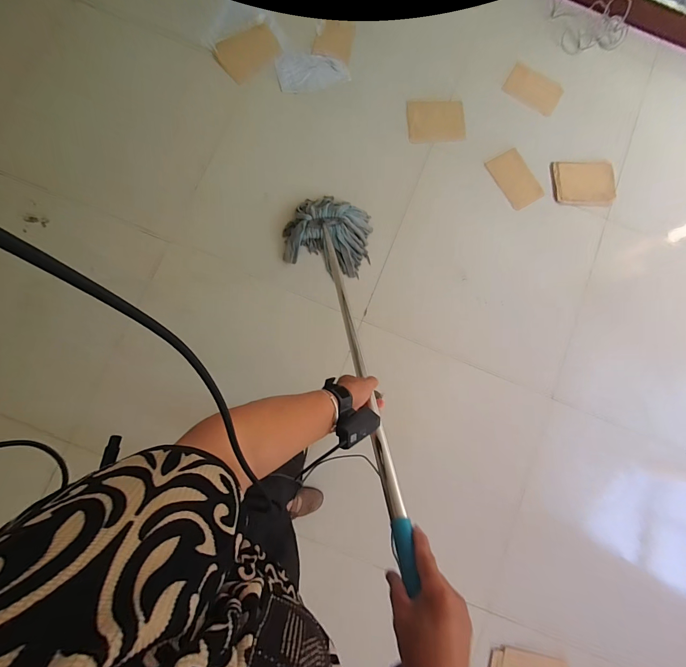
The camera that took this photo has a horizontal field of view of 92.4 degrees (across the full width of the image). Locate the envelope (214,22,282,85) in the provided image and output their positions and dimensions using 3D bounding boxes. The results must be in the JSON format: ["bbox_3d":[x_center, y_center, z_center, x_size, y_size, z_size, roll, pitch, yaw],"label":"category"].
[{"bbox_3d":[-0.426,-1.268,1.479,0.274,0.011,0.254,-36,79,-6],"label":"envelope"}]

